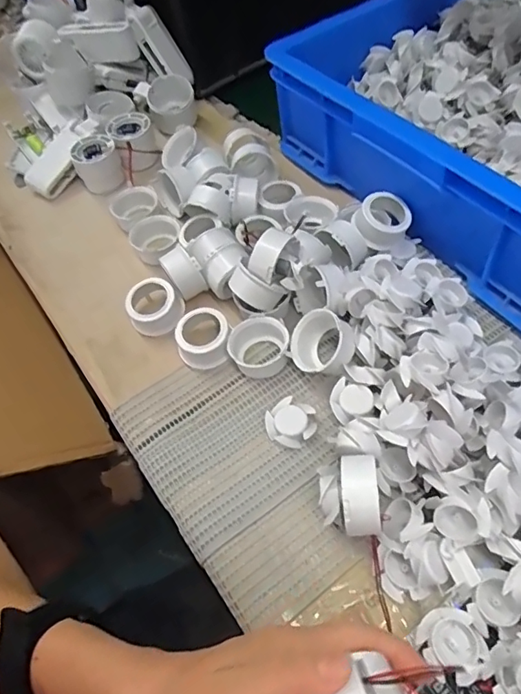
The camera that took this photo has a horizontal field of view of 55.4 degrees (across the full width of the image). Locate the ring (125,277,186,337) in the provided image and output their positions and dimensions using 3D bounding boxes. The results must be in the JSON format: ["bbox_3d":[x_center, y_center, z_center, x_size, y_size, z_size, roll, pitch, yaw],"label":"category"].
[{"bbox_3d":[-0.101,-0.041,0.474,0.053,0.034,0.049,-3,55,4],"label":"ring"}]

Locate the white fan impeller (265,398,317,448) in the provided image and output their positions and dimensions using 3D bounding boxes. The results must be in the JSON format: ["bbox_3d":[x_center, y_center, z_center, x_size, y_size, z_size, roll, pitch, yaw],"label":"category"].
[{"bbox_3d":[0.025,0.062,0.407,0.040,0.014,0.036,13,59,16],"label":"white fan impeller"}]

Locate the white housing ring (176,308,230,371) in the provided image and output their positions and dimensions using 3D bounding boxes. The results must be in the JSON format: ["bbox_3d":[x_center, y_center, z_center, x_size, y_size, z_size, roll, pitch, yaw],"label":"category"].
[{"bbox_3d":[-0.052,-0.007,0.450,0.046,0.036,0.047,-21,56,-6],"label":"white housing ring"}]

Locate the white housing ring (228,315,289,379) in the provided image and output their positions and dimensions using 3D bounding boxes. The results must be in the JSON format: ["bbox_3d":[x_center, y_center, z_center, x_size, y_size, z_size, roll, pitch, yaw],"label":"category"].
[{"bbox_3d":[-0.003,-0.002,0.441,0.050,0.035,0.048,-1,52,1],"label":"white housing ring"}]

